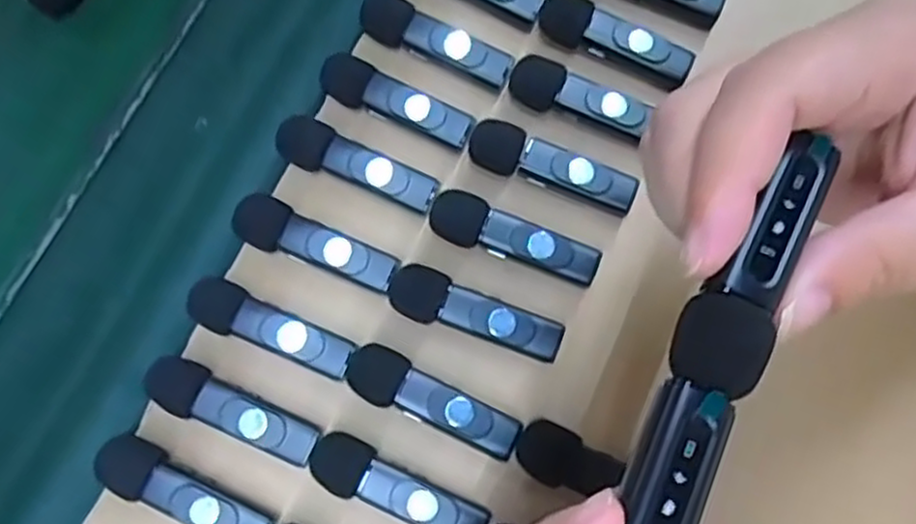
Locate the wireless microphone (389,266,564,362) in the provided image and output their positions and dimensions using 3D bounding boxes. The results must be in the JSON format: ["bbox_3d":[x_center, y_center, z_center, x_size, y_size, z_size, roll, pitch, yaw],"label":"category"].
[{"bbox_3d":[0.006,0.019,0.271,0.064,0.010,0.019,20,76,9],"label":"wireless microphone"}]

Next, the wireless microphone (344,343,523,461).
[{"bbox_3d":[-0.009,0.050,0.263,0.064,0.013,0.019,25,76,10],"label":"wireless microphone"}]

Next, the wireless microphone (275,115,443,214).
[{"bbox_3d":[-0.039,-0.037,0.285,0.063,0.013,0.018,25,76,10],"label":"wireless microphone"}]

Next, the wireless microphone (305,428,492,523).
[{"bbox_3d":[-0.021,0.079,0.256,0.064,0.013,0.018,25,76,10],"label":"wireless microphone"}]

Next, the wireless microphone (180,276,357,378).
[{"bbox_3d":[-0.069,0.024,0.270,0.063,0.013,0.017,22,76,10],"label":"wireless microphone"}]

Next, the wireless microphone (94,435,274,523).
[{"bbox_3d":[-0.094,0.081,0.256,0.063,0.015,0.018,27,77,11],"label":"wireless microphone"}]

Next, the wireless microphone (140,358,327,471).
[{"bbox_3d":[-0.080,0.053,0.263,0.063,0.013,0.018,25,77,10],"label":"wireless microphone"}]

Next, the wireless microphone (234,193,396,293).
[{"bbox_3d":[-0.054,-0.006,0.277,0.062,0.014,0.019,26,77,11],"label":"wireless microphone"}]

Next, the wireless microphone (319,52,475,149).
[{"bbox_3d":[-0.024,-0.063,0.293,0.063,0.015,0.018,24,76,10],"label":"wireless microphone"}]

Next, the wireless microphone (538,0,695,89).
[{"bbox_3d":[0.062,-0.089,0.296,0.062,0.012,0.018,28,77,11],"label":"wireless microphone"}]

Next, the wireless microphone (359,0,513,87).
[{"bbox_3d":[-0.009,-0.091,0.296,0.062,0.013,0.018,21,76,9],"label":"wireless microphone"}]

